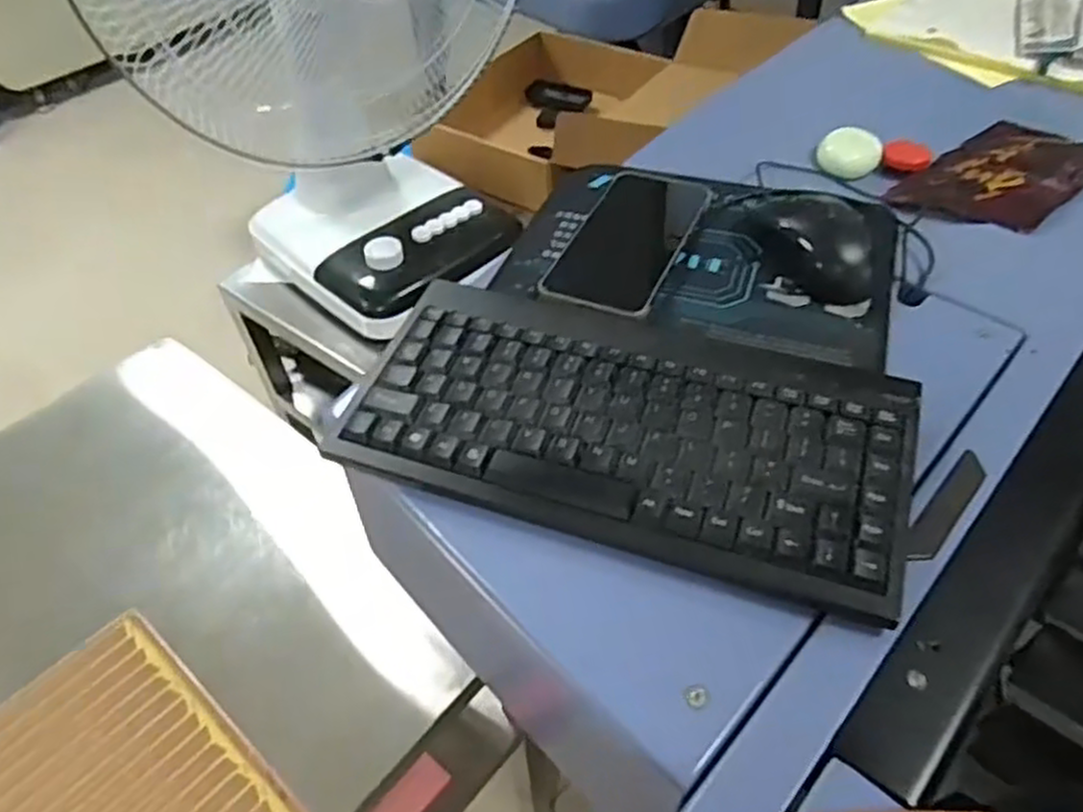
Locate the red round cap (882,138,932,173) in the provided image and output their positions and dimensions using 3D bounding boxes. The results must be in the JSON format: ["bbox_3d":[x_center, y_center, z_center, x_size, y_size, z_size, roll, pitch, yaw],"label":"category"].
[{"bbox_3d":[0.316,-0.217,0.662,0.038,0.011,0.038,15,50,16],"label":"red round cap"}]

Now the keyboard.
[{"bbox_3d":[0.045,0.007,0.422,0.292,0.028,0.161,15,50,16],"label":"keyboard"}]

